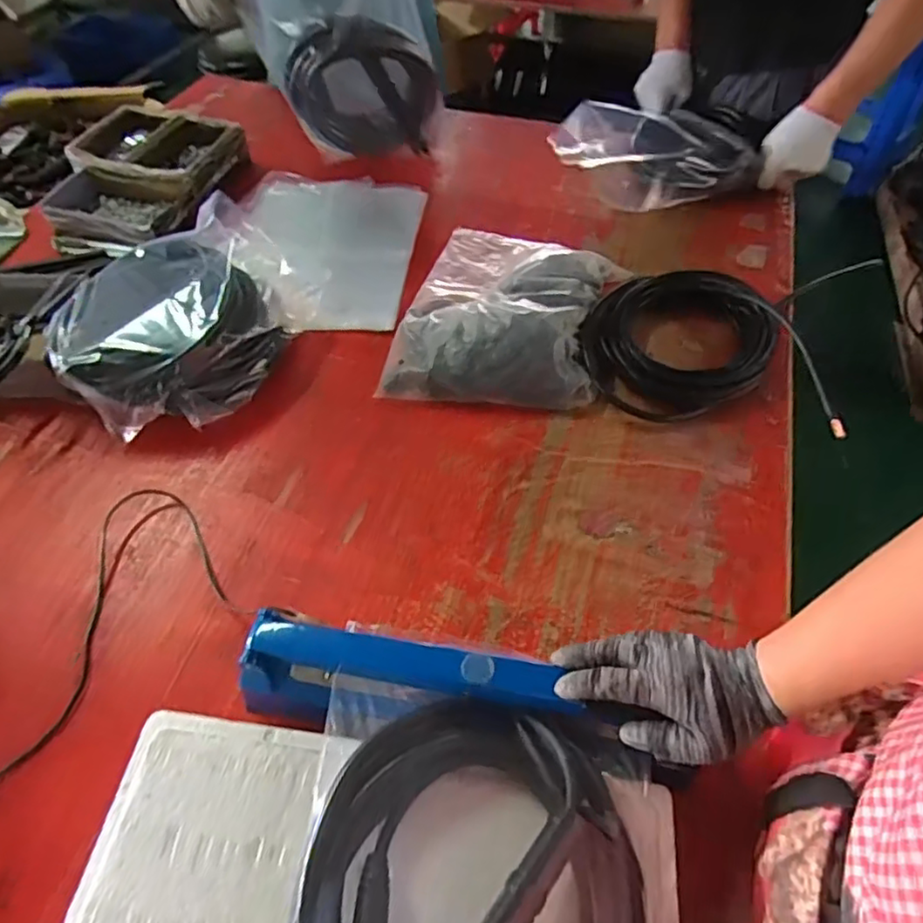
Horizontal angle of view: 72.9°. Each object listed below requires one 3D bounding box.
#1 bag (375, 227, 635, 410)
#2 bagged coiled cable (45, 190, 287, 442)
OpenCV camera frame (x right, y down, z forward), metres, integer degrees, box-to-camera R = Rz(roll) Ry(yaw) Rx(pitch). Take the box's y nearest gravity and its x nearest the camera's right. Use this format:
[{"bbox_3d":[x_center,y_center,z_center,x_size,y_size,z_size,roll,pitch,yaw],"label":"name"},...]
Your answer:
[{"bbox_3d":[0.069,-0.232,0.870,0.272,0.064,0.369,12,55,9],"label":"bag"},{"bbox_3d":[-0.379,-0.186,0.810,0.279,0.095,0.290,-24,57,-16],"label":"bagged coiled cable"}]

